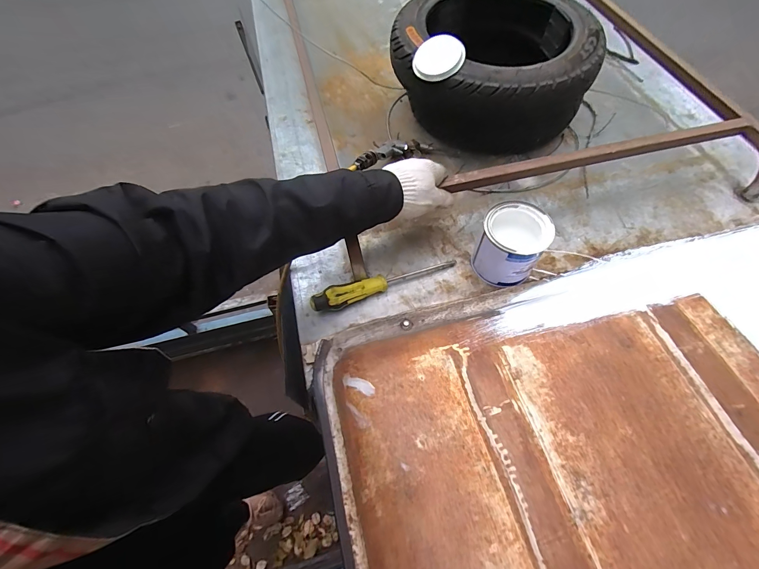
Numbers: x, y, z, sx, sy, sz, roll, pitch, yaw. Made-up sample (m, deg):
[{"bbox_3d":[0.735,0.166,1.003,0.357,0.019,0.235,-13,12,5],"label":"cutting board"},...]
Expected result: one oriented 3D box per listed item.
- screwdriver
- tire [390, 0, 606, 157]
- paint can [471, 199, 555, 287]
[{"bbox_3d":[0.009,-0.005,0.501,0.225,0.027,0.028,-18,62,-16],"label":"screwdriver"},{"bbox_3d":[0.205,-0.397,0.633,0.350,0.168,0.305,24,67,10],"label":"tire"},{"bbox_3d":[0.190,-0.056,0.491,0.090,0.090,0.093,28,66,15],"label":"paint can"}]

